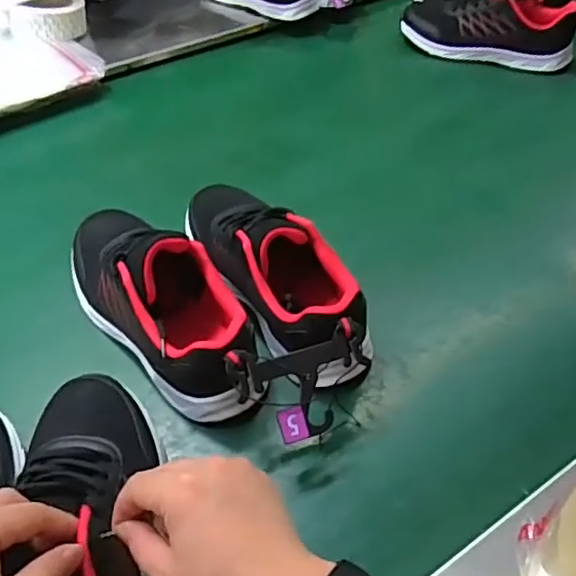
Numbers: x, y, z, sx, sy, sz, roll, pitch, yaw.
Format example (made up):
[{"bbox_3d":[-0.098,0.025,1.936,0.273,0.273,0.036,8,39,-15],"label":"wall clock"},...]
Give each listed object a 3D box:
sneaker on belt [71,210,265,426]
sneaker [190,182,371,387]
[{"bbox_3d":[-0.116,0.005,0.514,0.082,0.102,0.244,-36,55,-27],"label":"sneaker on belt"},{"bbox_3d":[-0.016,-0.016,0.527,0.083,0.084,0.253,-28,52,-24],"label":"sneaker"}]

